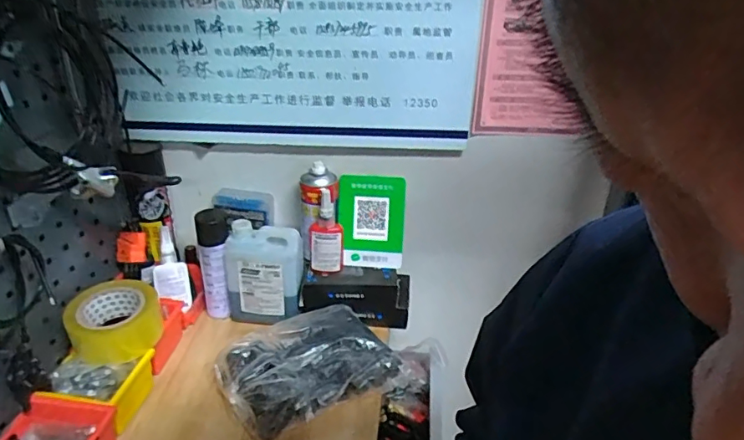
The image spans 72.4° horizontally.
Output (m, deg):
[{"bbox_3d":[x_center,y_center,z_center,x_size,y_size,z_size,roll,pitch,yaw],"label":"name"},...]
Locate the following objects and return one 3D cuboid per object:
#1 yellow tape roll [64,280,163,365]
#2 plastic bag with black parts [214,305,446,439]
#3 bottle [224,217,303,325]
[{"bbox_3d":[-0.373,0.147,0.741,0.116,0.066,0.116,2,31,-1],"label":"yellow tape roll"},{"bbox_3d":[-0.082,0.219,0.780,0.288,0.064,0.162,-11,34,-22],"label":"plastic bag with black parts"},{"bbox_3d":[-0.179,0.091,0.852,0.123,0.166,0.047,1,31,-2],"label":"bottle"}]

